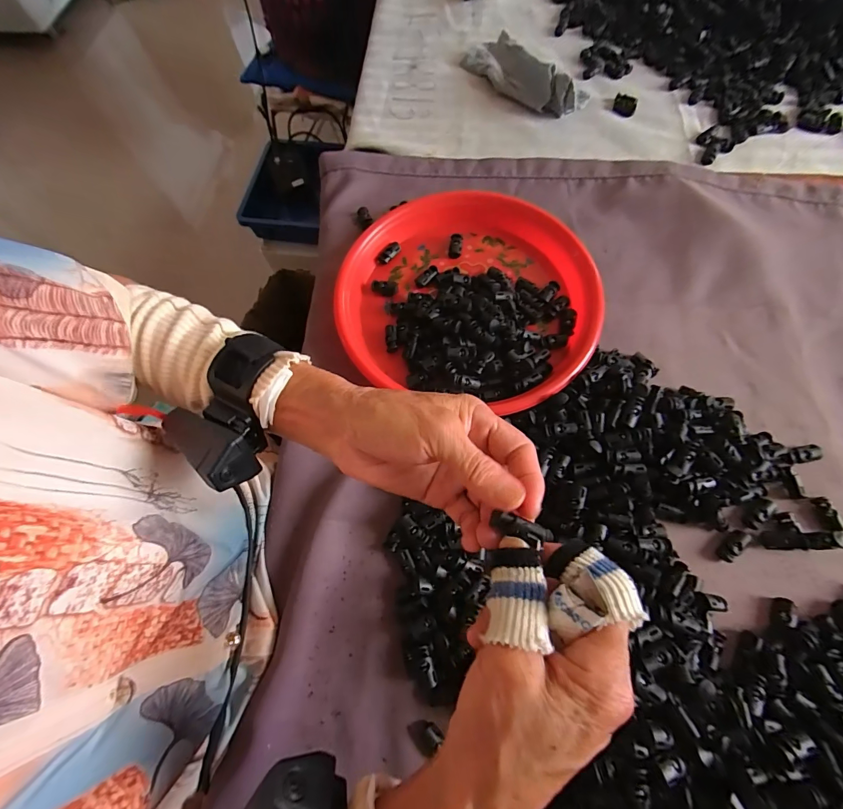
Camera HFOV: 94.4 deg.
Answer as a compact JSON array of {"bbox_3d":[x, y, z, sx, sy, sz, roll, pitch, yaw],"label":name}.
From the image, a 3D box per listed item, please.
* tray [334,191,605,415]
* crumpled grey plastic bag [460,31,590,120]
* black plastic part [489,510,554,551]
[{"bbox_3d":[0.046,-0.113,0.391,0.244,0.037,0.226,-1,70,2],"label":"tray"},{"bbox_3d":[0.135,-0.444,0.510,0.073,0.042,0.184,-41,73,-12],"label":"crumpled grey plastic bag"},{"bbox_3d":[0.050,0.062,0.193,0.028,0.006,0.010,17,71,10],"label":"black plastic part"}]

